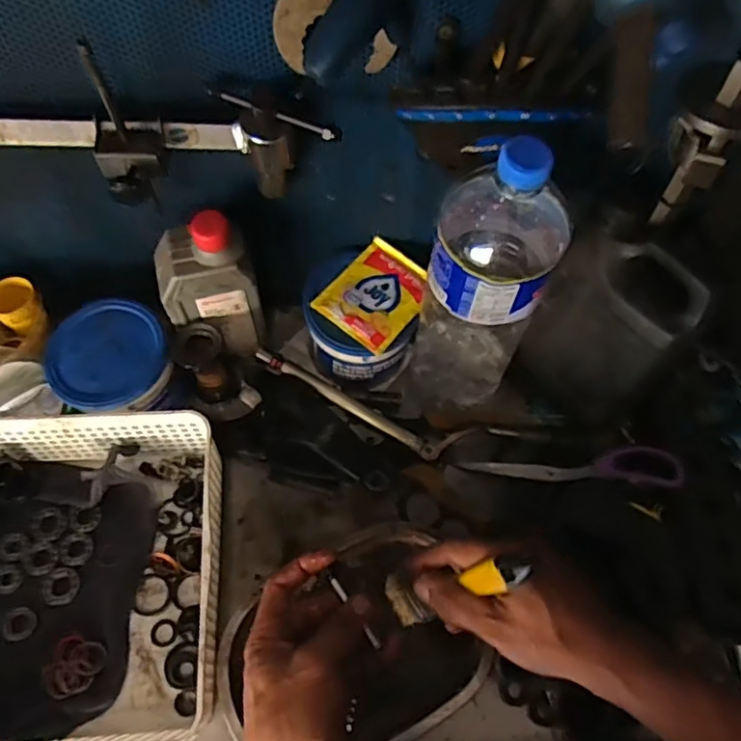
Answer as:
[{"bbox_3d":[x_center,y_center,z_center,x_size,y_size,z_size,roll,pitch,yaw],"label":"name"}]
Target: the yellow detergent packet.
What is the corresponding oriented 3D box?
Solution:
[{"bbox_3d":[0.006,-0.070,0.566,0.077,0.012,0.095,35,68,15],"label":"yellow detergent packet"}]

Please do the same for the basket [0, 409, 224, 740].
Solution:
[{"bbox_3d":[-0.285,0.163,0.494,0.323,0.082,0.247,-3,64,-3],"label":"basket"}]

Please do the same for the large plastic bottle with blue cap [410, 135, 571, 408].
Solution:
[{"bbox_3d":[0.090,-0.062,0.501,0.090,0.297,0.099,26,66,11],"label":"large plastic bottle with blue cap"}]

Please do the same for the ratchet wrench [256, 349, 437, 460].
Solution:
[{"bbox_3d":[-0.022,0.029,0.593,0.193,0.020,0.021,28,66,12],"label":"ratchet wrench"}]

